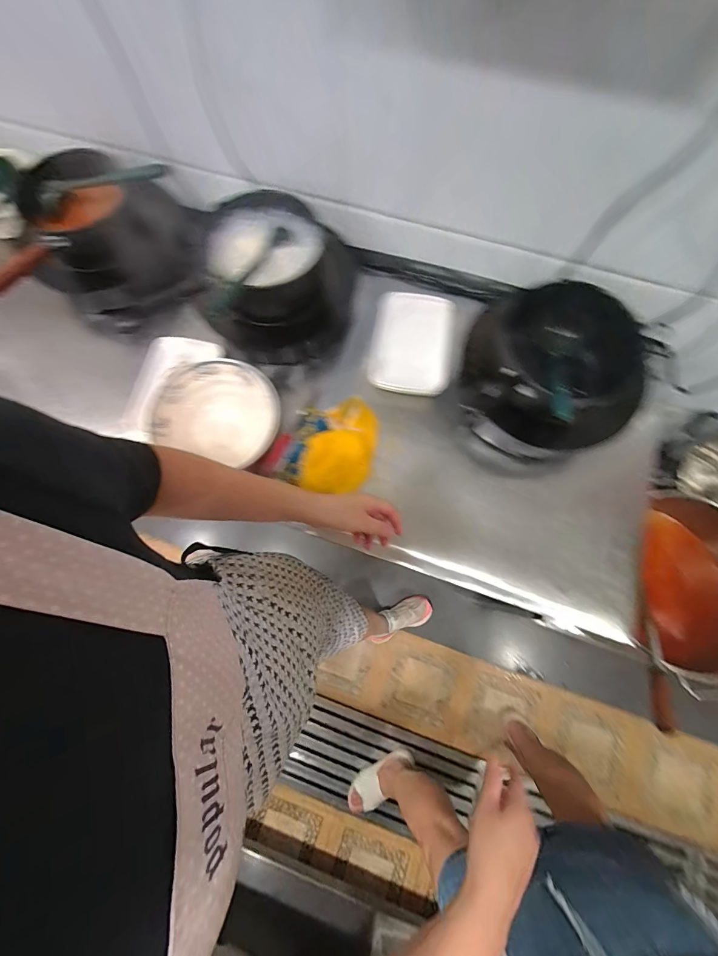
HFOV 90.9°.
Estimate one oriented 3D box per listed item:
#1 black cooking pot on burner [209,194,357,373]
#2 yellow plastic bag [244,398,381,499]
[{"bbox_3d":[-0.134,-0.373,0.651,0.240,0.158,0.247,0,74,1],"label":"black cooking pot on burner"},{"bbox_3d":[-0.064,-0.062,0.637,0.192,0.042,0.203,16,75,6],"label":"yellow plastic bag"}]

